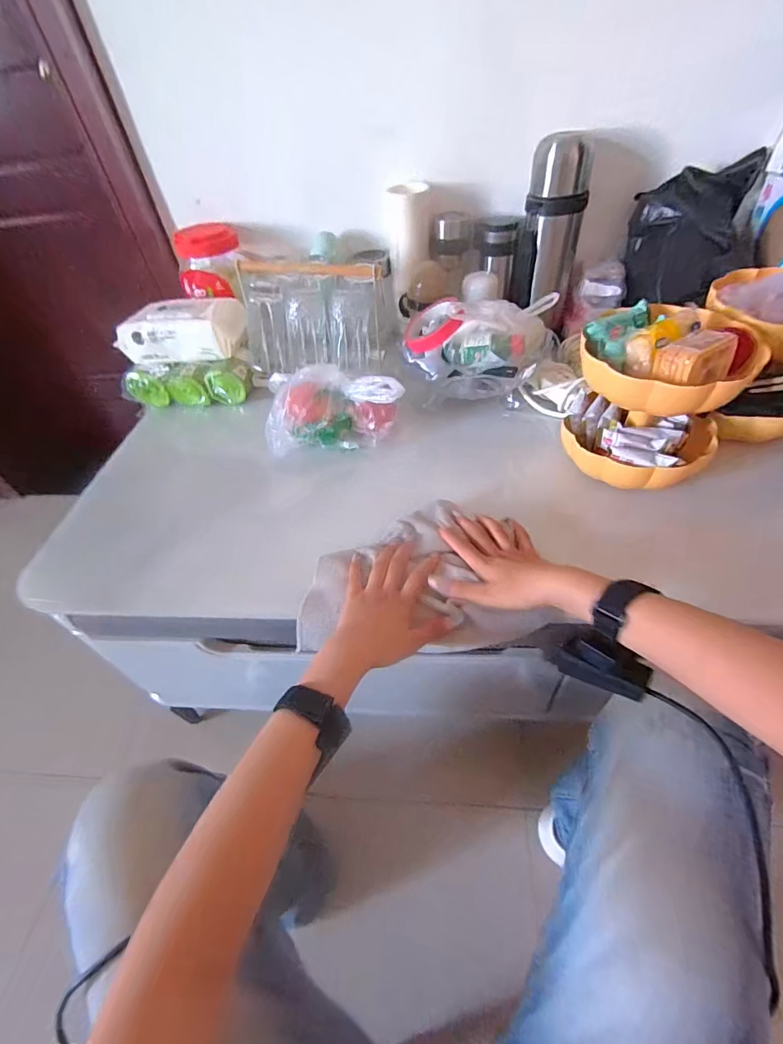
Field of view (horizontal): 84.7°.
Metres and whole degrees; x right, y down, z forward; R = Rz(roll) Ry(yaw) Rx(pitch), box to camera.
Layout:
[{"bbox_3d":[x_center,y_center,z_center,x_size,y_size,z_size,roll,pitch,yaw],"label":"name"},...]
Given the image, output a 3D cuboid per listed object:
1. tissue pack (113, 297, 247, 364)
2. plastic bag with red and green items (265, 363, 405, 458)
[{"bbox_3d":[-0.370,-0.345,0.768,0.204,0.070,0.102,0,47,7],"label":"tissue pack"},{"bbox_3d":[-0.086,-0.173,0.655,0.212,0.118,0.076,3,48,10],"label":"plastic bag with red and green items"}]

